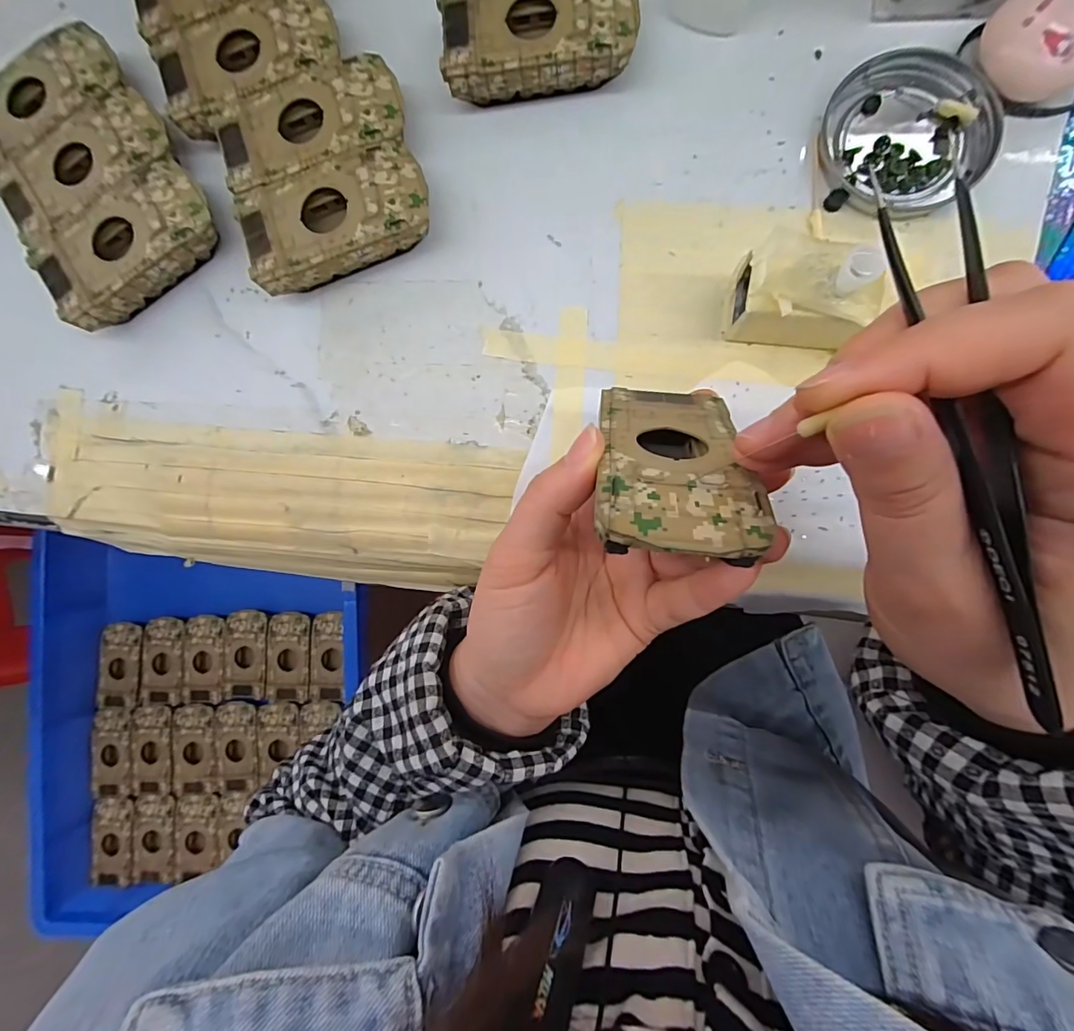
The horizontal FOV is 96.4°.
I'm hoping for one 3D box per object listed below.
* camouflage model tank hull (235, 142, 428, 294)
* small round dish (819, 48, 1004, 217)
[{"bbox_3d":[-0.102,-0.153,0.253,0.094,0.027,0.054,-14,86,5],"label":"camouflage model tank hull"},{"bbox_3d":[0.181,-0.189,0.236,0.076,0.008,0.074,0,87,6],"label":"small round dish"}]

